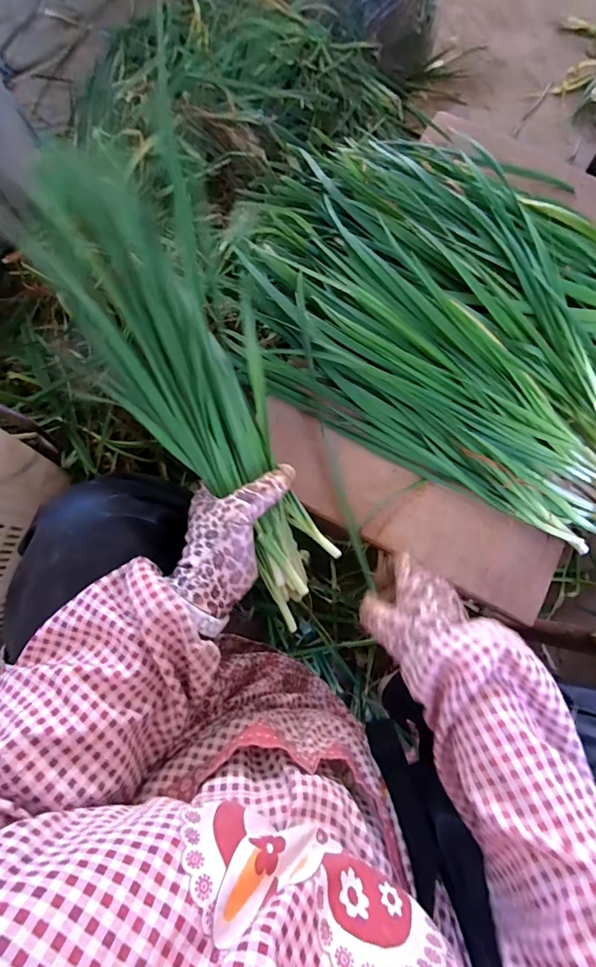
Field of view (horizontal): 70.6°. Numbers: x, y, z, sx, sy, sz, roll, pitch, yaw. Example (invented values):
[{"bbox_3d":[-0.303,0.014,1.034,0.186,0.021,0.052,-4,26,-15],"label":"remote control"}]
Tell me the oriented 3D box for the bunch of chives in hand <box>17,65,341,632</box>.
[{"bbox_3d":[-0.076,-0.079,0.344,0.130,0.041,0.398,-28,99,-7],"label":"bunch of chives in hand"}]

